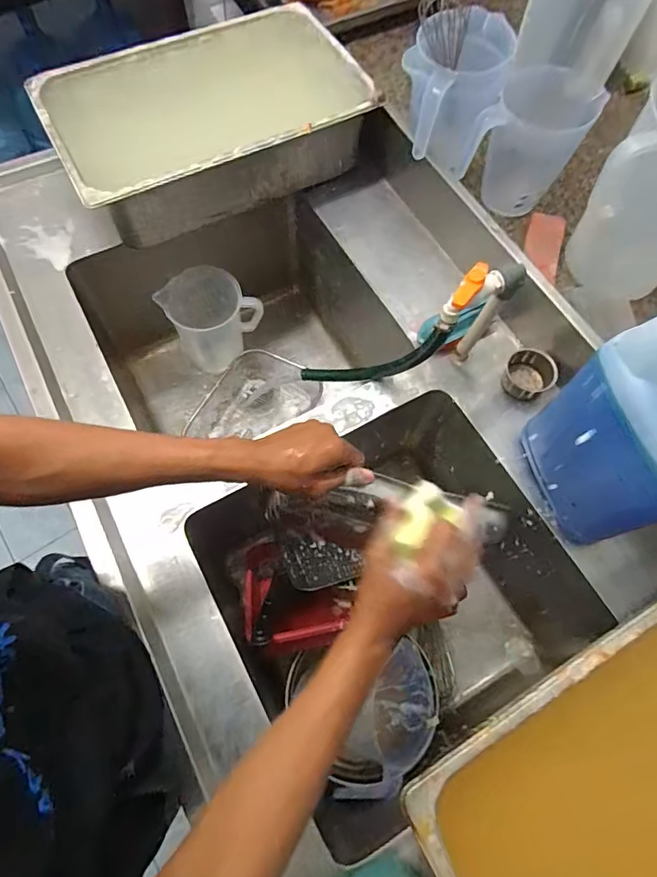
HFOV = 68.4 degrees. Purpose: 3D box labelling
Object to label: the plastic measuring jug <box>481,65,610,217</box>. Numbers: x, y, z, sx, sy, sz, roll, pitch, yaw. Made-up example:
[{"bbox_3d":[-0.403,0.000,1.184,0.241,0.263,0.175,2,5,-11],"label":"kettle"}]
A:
[{"bbox_3d":[0.344,-0.497,0.817,0.136,0.167,0.142,21,69,7],"label":"plastic measuring jug"}]

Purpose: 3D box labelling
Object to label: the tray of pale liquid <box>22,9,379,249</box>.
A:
[{"bbox_3d":[-0.204,-0.546,0.857,0.507,0.141,0.309,-26,71,-12],"label":"tray of pale liquid"}]

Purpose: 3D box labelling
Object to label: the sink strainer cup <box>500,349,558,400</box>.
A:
[{"bbox_3d":[0.310,-0.100,0.752,0.069,0.042,0.067,1,68,-1],"label":"sink strainer cup"}]

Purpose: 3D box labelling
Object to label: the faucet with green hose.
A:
[{"bbox_3d":[0.095,-0.135,0.694,0.109,0.371,0.090,27,67,-19],"label":"faucet with green hose"}]

